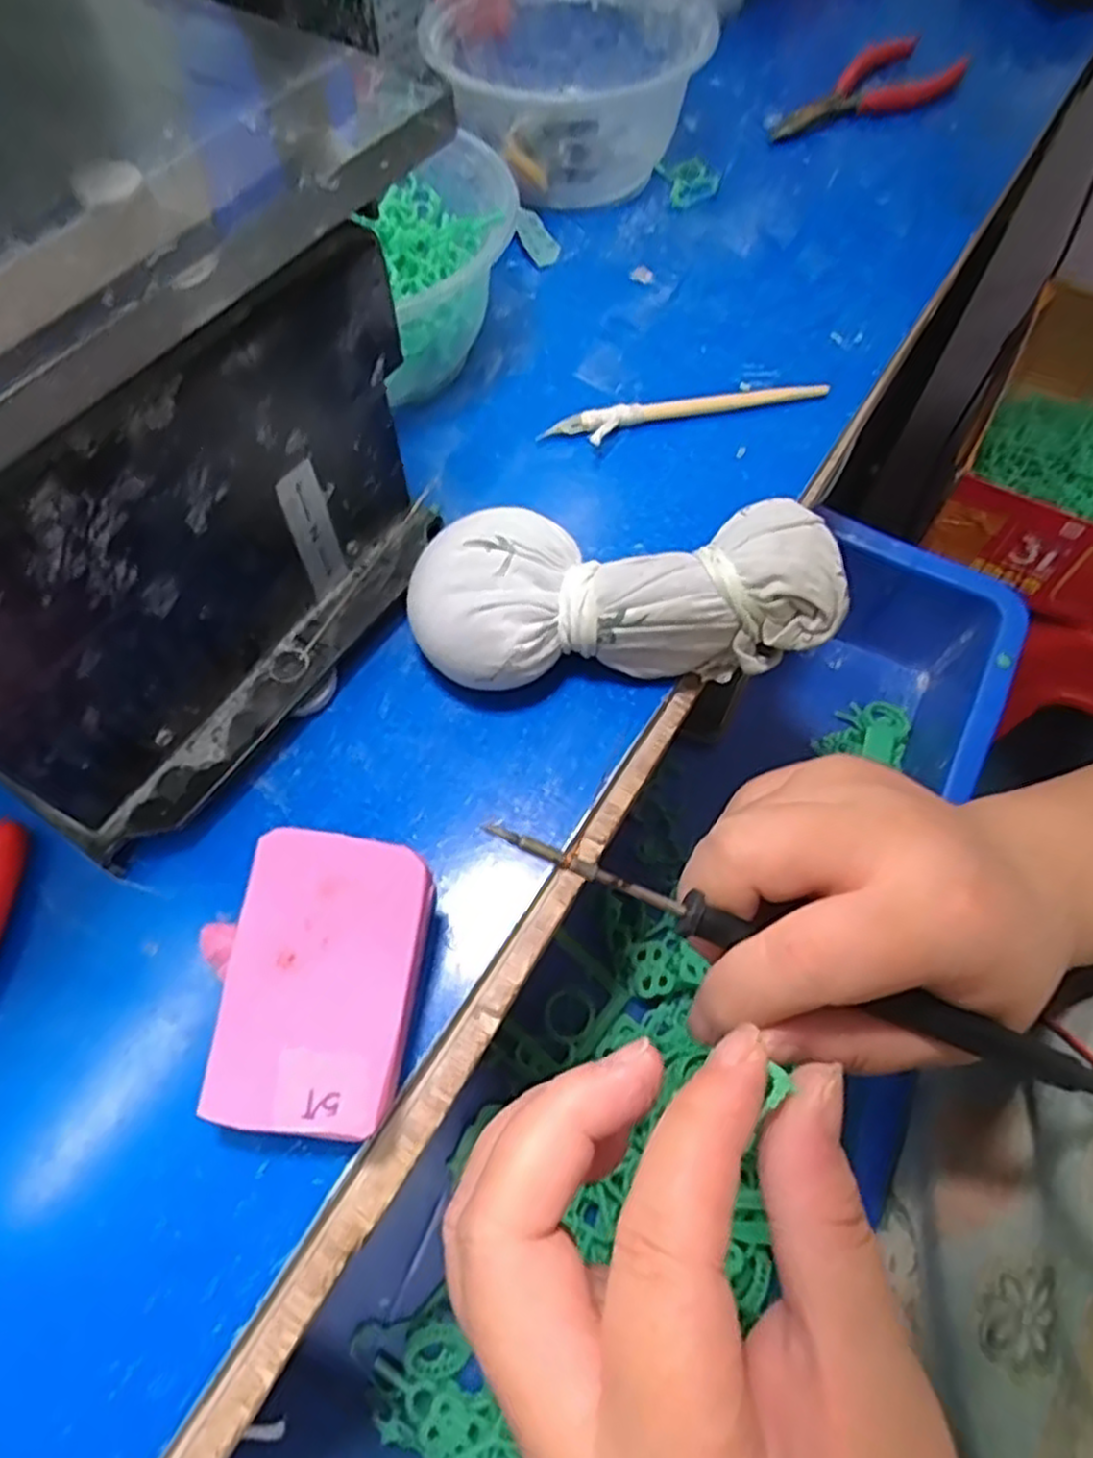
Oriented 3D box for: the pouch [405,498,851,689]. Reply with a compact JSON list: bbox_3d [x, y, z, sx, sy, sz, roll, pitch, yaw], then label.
[{"bbox_3d":[0.025,-0.044,0.251,0.134,0.043,0.051,-5,63,-4],"label":"pouch"}]

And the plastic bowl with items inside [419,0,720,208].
[{"bbox_3d":[0.009,-0.318,0.379,0.127,0.063,0.107,-8,64,-5],"label":"plastic bowl with items inside"}]

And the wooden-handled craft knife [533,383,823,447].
[{"bbox_3d":[0.058,-0.128,0.313,0.117,0.009,0.016,-11,64,-7],"label":"wooden-handled craft knife"}]

